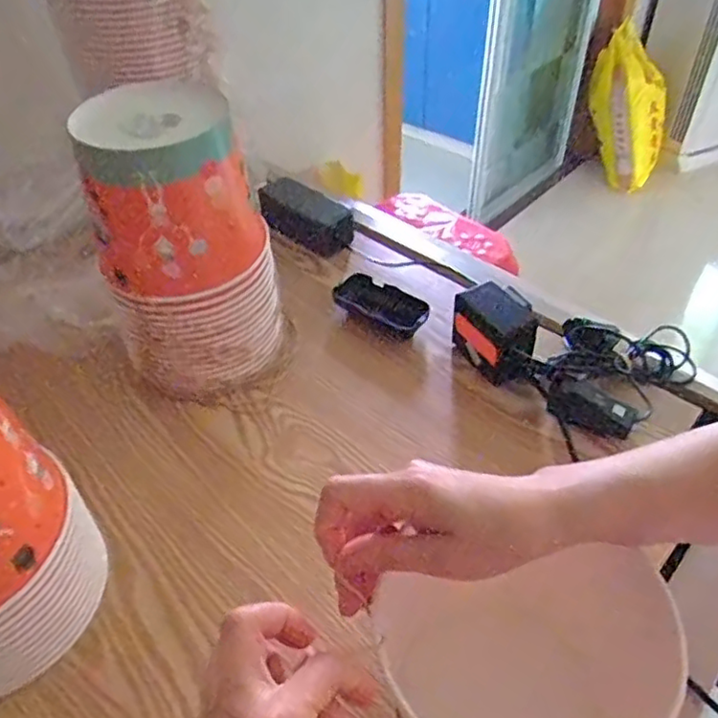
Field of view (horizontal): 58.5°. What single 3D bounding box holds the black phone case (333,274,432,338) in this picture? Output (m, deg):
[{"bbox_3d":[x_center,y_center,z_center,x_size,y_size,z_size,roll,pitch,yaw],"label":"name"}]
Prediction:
[{"bbox_3d":[0.027,-0.061,0.715,0.114,0.019,0.057,26,51,27],"label":"black phone case"}]

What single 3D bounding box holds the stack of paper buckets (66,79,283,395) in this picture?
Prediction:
[{"bbox_3d":[-0.160,-0.098,0.602,0.158,0.259,0.133,-11,45,-8],"label":"stack of paper buckets"}]

